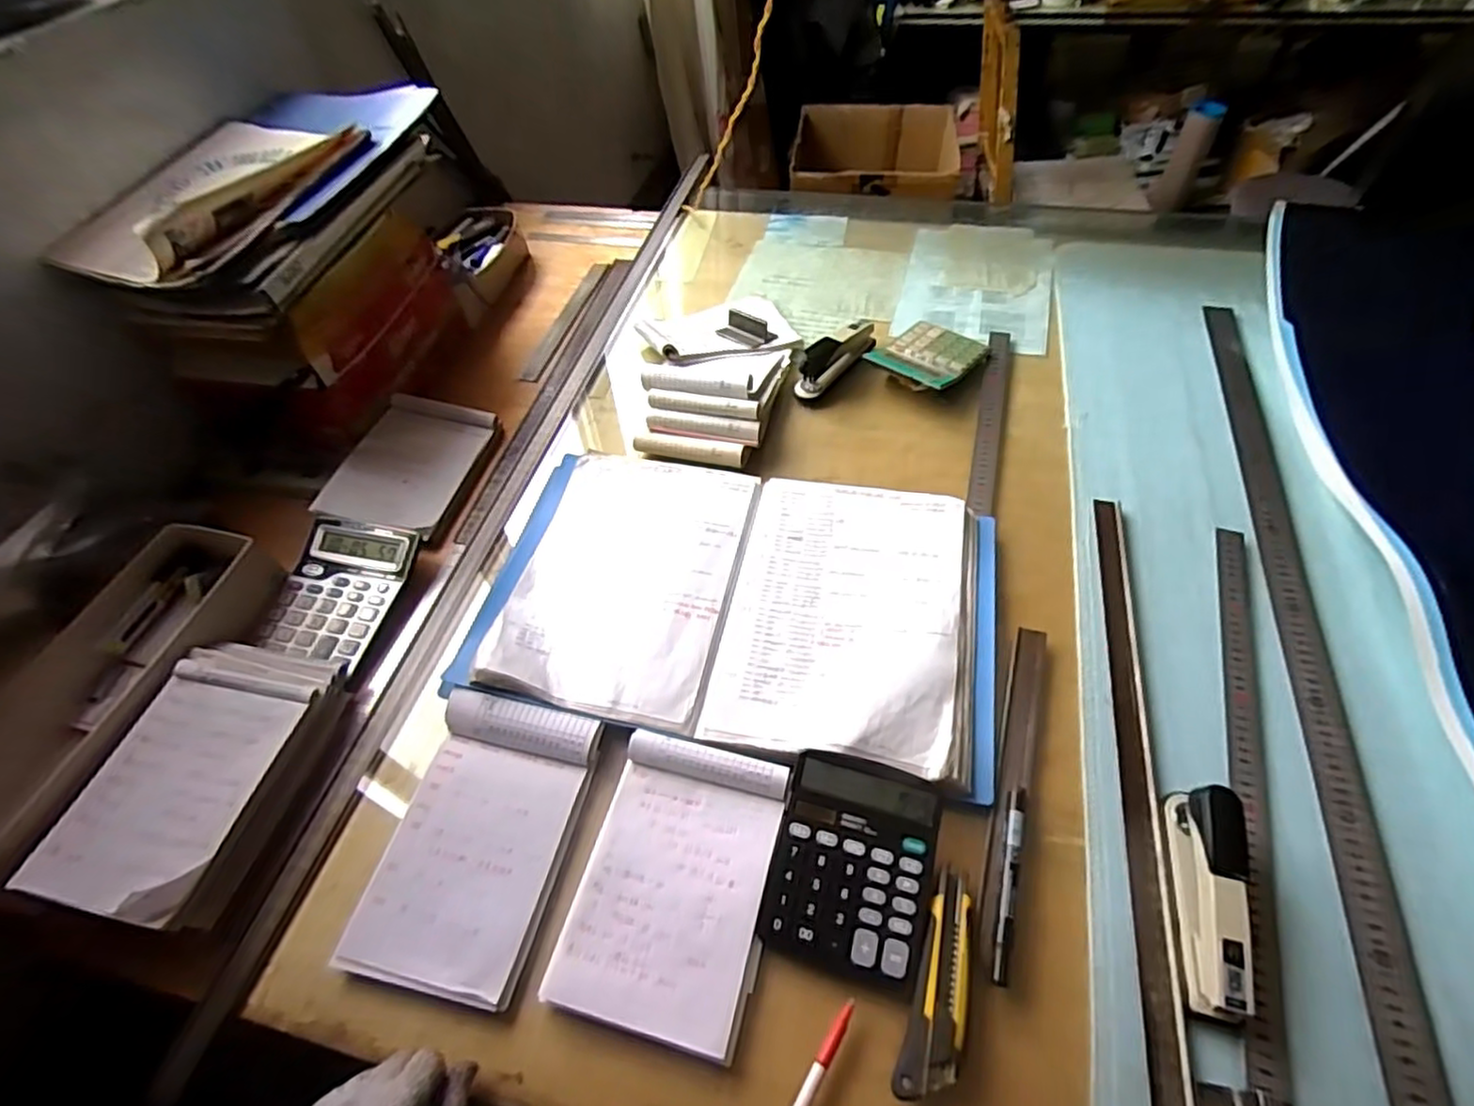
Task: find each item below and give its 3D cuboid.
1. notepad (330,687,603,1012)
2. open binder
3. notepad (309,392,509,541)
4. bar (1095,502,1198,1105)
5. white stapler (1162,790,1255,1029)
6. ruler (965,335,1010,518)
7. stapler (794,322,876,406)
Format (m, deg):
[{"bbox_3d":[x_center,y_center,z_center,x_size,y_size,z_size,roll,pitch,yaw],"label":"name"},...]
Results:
[{"bbox_3d":[-0.209,0.226,0.546,0.140,0.031,0.212,11,54,11],"label":"notepad"},{"bbox_3d":[0.000,0.038,0.672,0.492,0.037,0.318,10,54,10],"label":"open binder"},{"bbox_3d":[-0.381,-0.108,0.801,0.138,0.017,0.192,19,57,-5],"label":"notepad"},{"bbox_3d":[0.331,0.181,0.562,0.030,0.015,0.571,9,54,10],"label":"bar"},{"bbox_3d":[0.336,0.241,0.480,0.029,0.066,0.144,10,54,11],"label":"white stapler"},{"bbox_3d":[0.309,-0.170,0.829,0.029,0.007,0.319,16,56,8],"label":"ruler"},{"bbox_3d":[0.129,-0.253,0.876,0.030,0.063,0.143,35,62,25],"label":"stapler"}]

